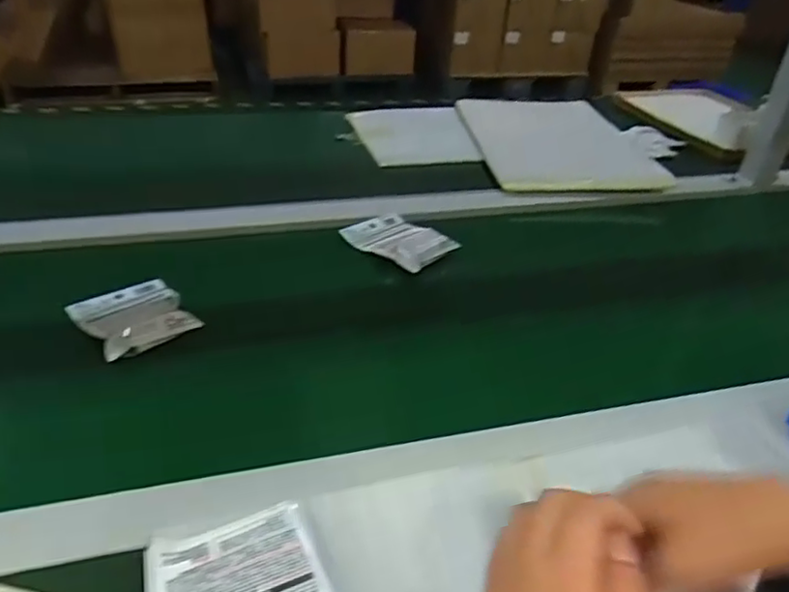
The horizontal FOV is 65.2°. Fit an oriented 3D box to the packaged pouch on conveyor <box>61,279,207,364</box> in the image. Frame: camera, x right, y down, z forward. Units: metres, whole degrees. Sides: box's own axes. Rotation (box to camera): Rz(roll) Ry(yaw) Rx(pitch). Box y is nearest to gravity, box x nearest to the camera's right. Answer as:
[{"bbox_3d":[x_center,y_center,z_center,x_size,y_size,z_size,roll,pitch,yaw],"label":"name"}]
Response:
[{"bbox_3d":[-0.272,0.016,0.644,0.098,0.027,0.128,-23,43,-34],"label":"packaged pouch on conveyor"}]

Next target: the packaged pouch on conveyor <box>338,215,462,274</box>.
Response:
[{"bbox_3d":[0.004,-0.074,0.793,0.101,0.022,0.131,-23,43,-34],"label":"packaged pouch on conveyor"}]

